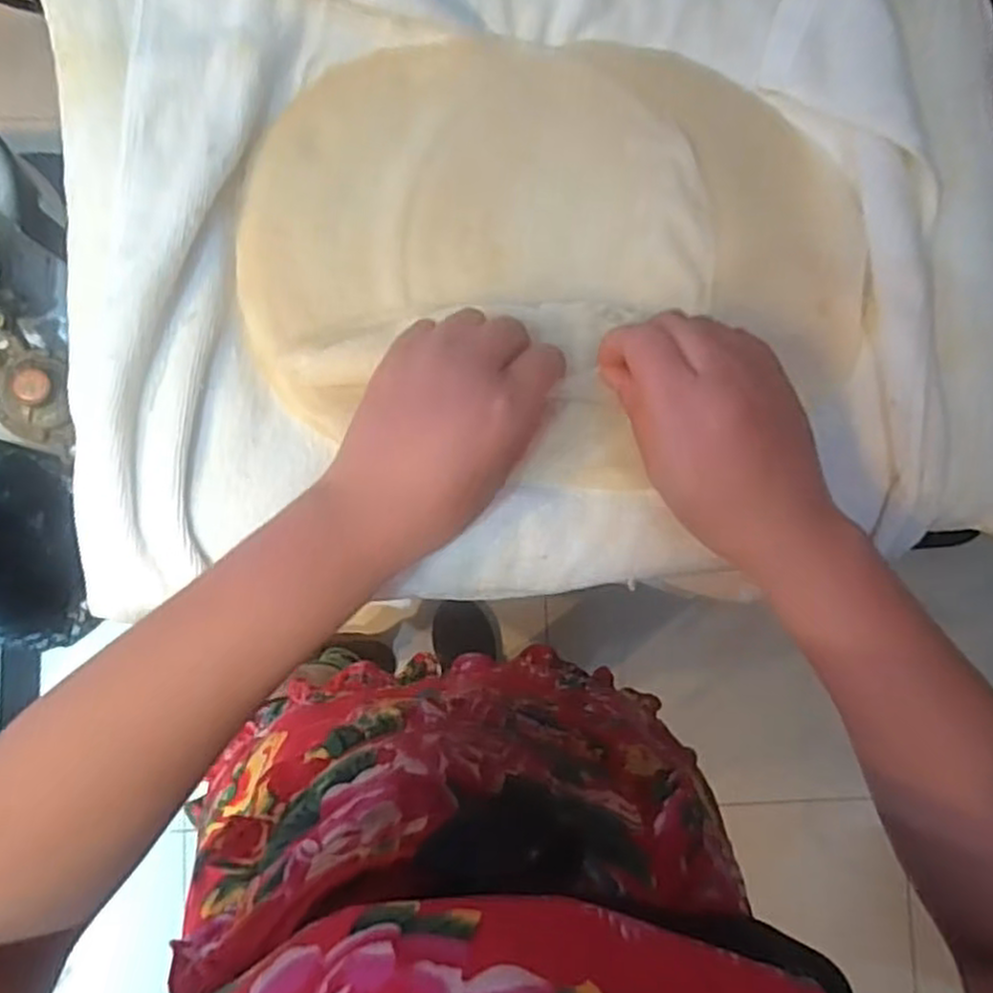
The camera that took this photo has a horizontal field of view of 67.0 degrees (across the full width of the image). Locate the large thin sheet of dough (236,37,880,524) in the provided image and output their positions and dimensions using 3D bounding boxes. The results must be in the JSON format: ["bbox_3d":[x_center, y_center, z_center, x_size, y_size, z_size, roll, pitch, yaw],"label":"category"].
[{"bbox_3d":[0.034,-0.128,0.398,0.322,0.030,0.245,-1,86,-3],"label":"large thin sheet of dough"}]

